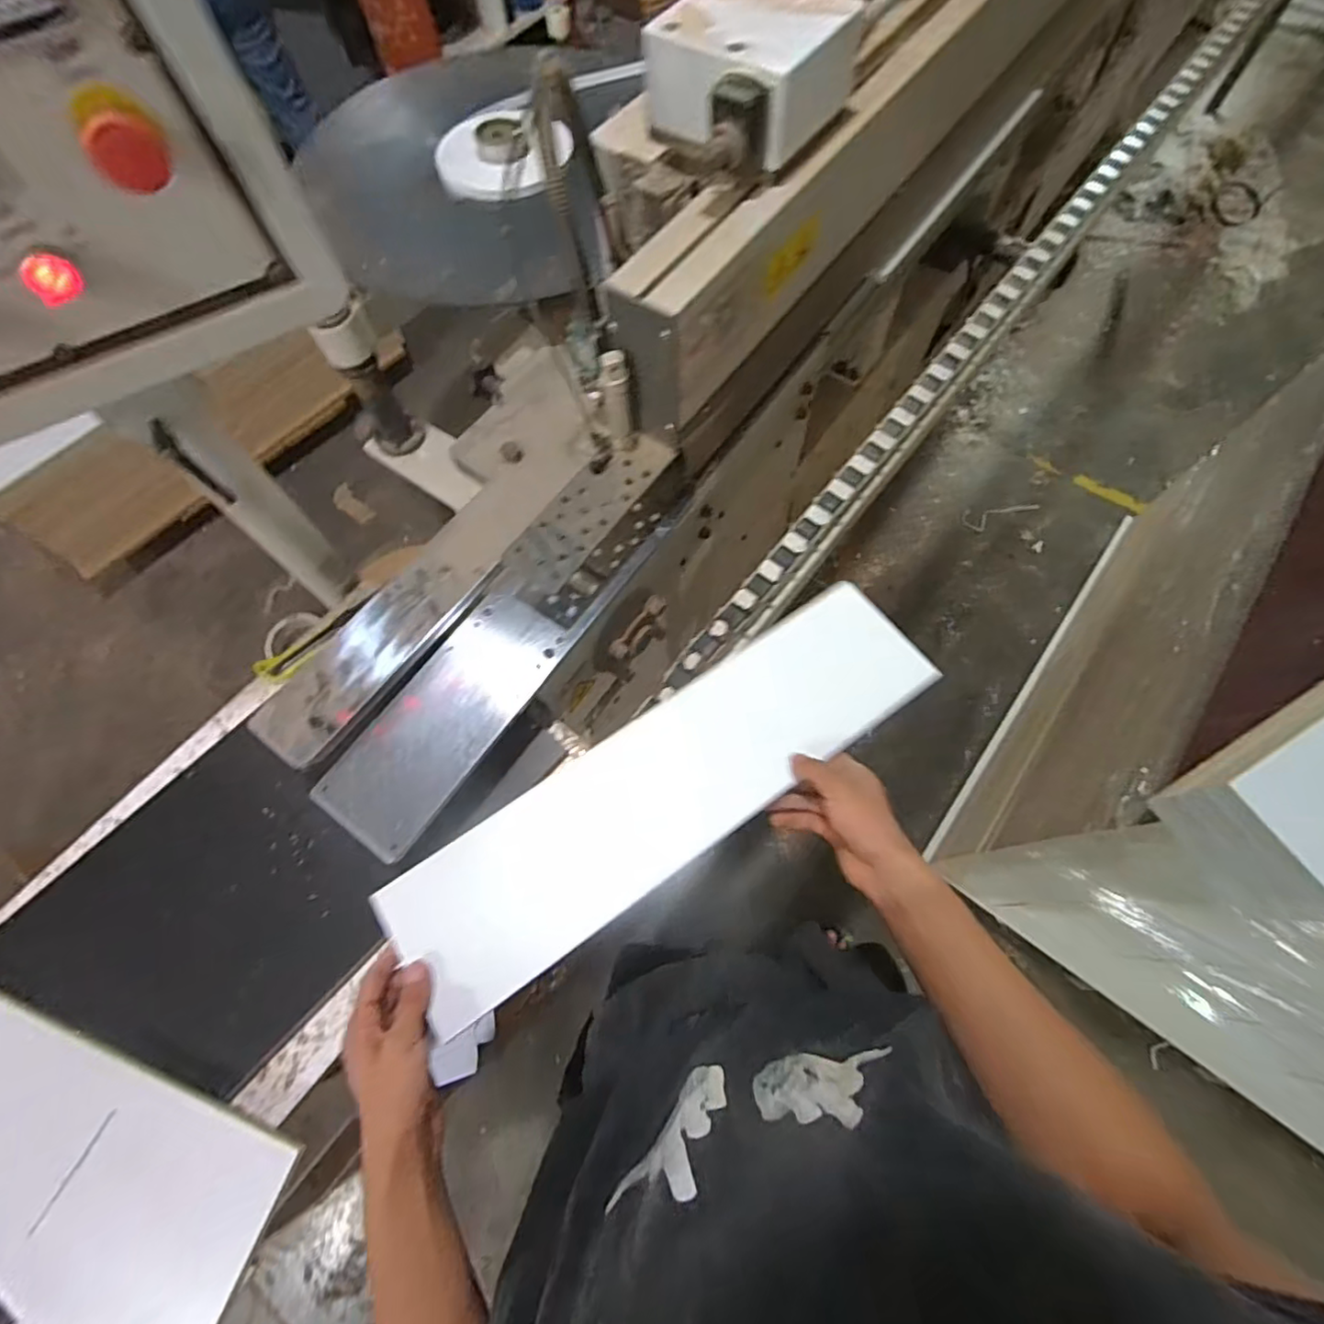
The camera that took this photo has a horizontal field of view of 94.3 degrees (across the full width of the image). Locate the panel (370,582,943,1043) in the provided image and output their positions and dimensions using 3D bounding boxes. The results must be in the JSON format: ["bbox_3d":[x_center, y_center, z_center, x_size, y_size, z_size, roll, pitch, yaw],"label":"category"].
[{"bbox_3d":[0.020,0.109,0.601,0.563,0.024,0.146,-33,71,-15],"label":"panel"}]

